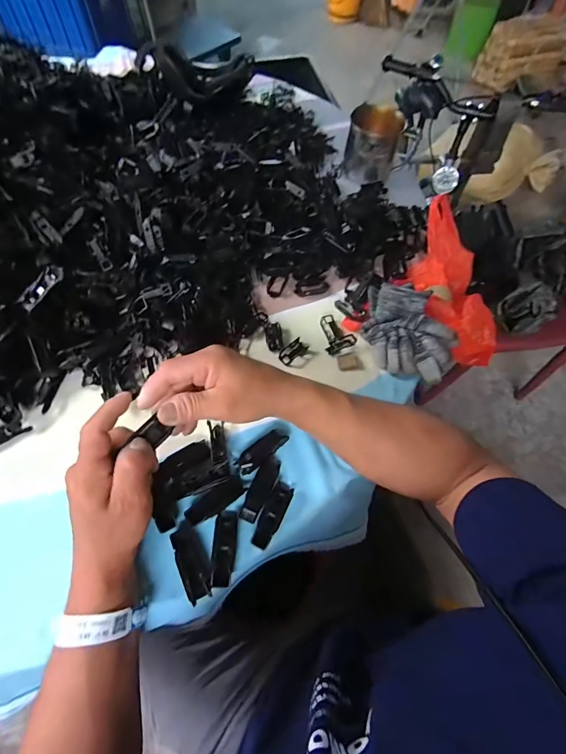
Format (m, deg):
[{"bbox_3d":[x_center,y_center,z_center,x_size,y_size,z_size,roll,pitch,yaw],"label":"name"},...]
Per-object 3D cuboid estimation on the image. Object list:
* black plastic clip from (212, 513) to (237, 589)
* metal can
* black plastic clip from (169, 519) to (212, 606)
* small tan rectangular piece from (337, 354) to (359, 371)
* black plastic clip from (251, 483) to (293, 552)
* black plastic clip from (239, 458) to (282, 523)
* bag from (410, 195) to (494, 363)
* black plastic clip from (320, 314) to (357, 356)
[{"bbox_3d":[-0.058,0.167,0.356,0.019,0.005,0.067,4,62,-2],"label":"black plastic clip"},{"bbox_3d":[0.152,-0.398,0.625,0.083,0.094,0.083,1,62,-3],"label":"metal can"},{"bbox_3d":[-0.088,0.176,0.350,0.027,0.011,0.070,-23,66,-15],"label":"black plastic clip"},{"bbox_3d":[0.083,-0.019,0.464,0.025,0.007,0.020,-7,63,-7],"label":"small tan rectangular piece"},{"bbox_3d":[-0.010,0.141,0.375,0.022,0.010,0.066,24,63,9],"label":"black plastic clip"},{"bbox_3d":[-0.024,0.118,0.389,0.023,0.009,0.071,24,63,9],"label":"black plastic clip"},{"bbox_3d":[0.233,-0.136,0.512,0.093,0.073,0.231,3,62,-2],"label":"bag"},{"bbox_3d":[0.066,-0.060,0.476,0.040,0.016,0.054,-26,67,-16],"label":"black plastic clip"}]

